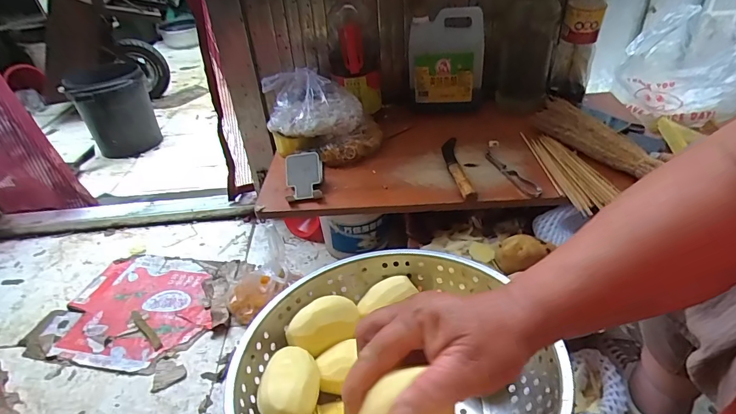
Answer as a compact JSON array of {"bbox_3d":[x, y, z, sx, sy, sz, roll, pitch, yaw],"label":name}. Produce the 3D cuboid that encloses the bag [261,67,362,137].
[{"bbox_3d":[-0.115,-0.216,0.850,0.188,0.100,0.114,-5,36,-1],"label":"bag"}]

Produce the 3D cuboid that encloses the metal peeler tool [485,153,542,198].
[{"bbox_3d":[0.266,-0.061,0.769,0.027,0.010,0.145,-15,38,-14],"label":"metal peeler tool"}]

